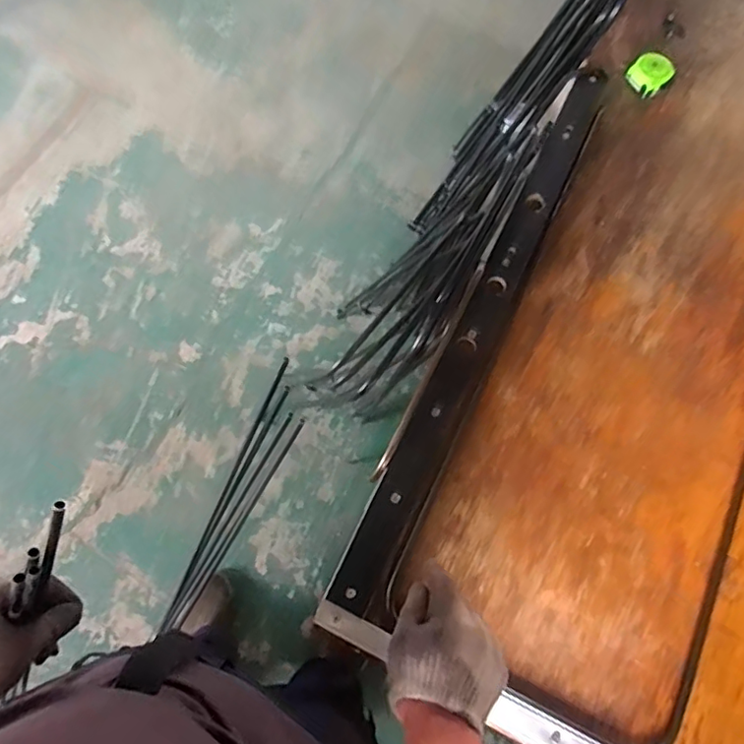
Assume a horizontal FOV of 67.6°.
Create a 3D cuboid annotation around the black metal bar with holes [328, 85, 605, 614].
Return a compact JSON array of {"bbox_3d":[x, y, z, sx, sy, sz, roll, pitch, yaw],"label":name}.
[{"bbox_3d":[0.161,-0.089,0.767,0.057,0.020,0.849,25,74,9],"label":"black metal bar with holes"}]

